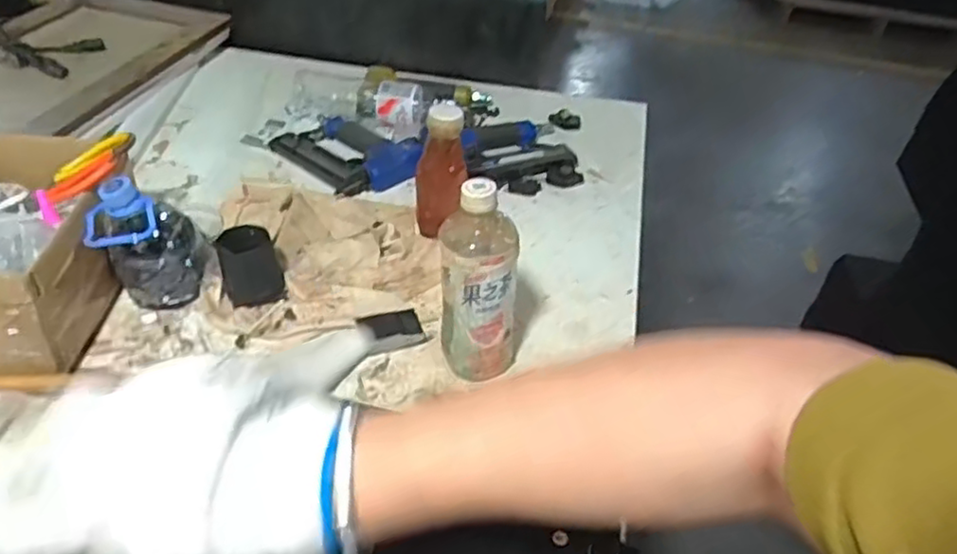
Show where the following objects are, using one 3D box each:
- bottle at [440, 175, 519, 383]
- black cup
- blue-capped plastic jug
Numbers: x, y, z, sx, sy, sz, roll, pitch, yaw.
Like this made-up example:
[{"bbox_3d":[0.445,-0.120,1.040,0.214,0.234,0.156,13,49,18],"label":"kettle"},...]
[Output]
[{"bbox_3d":[0.002,0.014,0.636,0.070,0.202,0.058,0,42,-7],"label":"bottle"},{"bbox_3d":[-0.242,-0.013,0.744,0.060,0.062,0.073,-14,45,-20],"label":"black cup"},{"bbox_3d":[-0.334,-0.035,0.707,0.098,0.130,0.077,-15,46,-22],"label":"blue-capped plastic jug"}]

